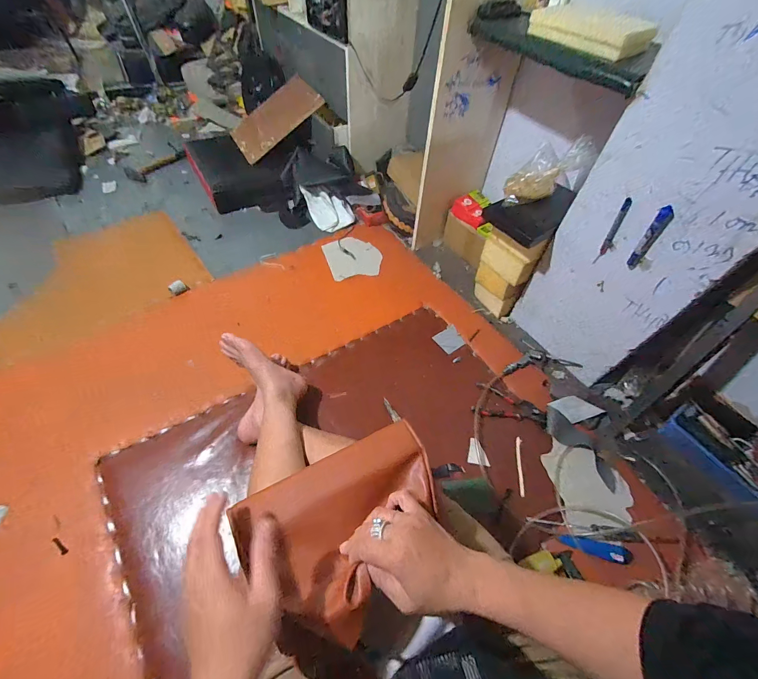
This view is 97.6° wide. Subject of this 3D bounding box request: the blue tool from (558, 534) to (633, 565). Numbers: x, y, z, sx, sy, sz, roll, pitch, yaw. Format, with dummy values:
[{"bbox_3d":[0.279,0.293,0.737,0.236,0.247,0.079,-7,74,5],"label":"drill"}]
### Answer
[{"bbox_3d":[0.472,0.457,0.728,0.139,0.012,0.033,7,57,18],"label":"blue tool"}]

